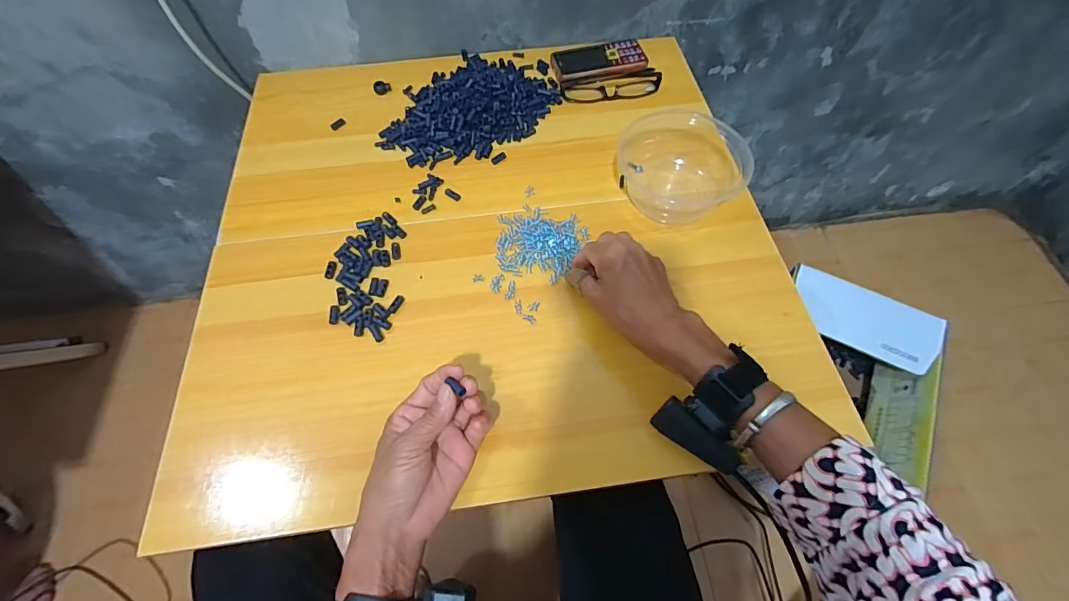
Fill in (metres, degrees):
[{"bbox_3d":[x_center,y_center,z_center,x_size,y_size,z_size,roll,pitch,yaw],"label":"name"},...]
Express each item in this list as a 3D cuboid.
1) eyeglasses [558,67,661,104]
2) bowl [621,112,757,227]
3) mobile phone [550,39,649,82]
[{"bbox_3d":[0.102,-0.288,0.609,0.133,0.020,0.041,-9,61,-4],"label":"eyeglasses"},{"bbox_3d":[0.172,-0.157,0.518,0.137,0.044,0.129,0,61,1],"label":"bowl"},{"bbox_3d":[0.089,-0.326,0.624,0.125,0.018,0.053,-10,61,-5],"label":"mobile phone"}]

